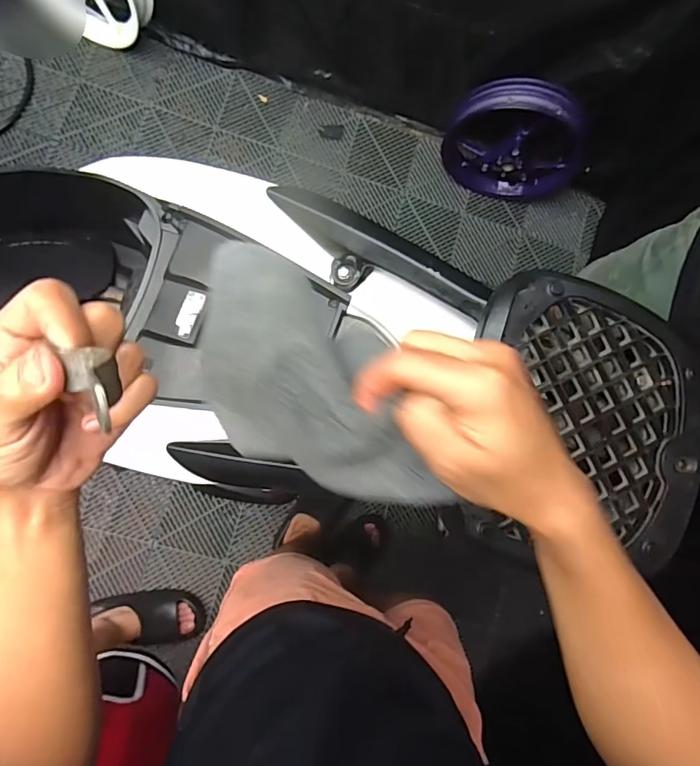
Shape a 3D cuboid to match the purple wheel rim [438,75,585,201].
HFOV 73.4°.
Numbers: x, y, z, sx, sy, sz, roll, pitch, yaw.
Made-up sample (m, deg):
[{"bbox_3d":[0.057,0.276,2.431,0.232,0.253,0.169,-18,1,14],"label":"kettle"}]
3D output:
[{"bbox_3d":[0.484,-0.686,1.360,0.389,0.371,0.172,5,84,-7],"label":"purple wheel rim"}]

